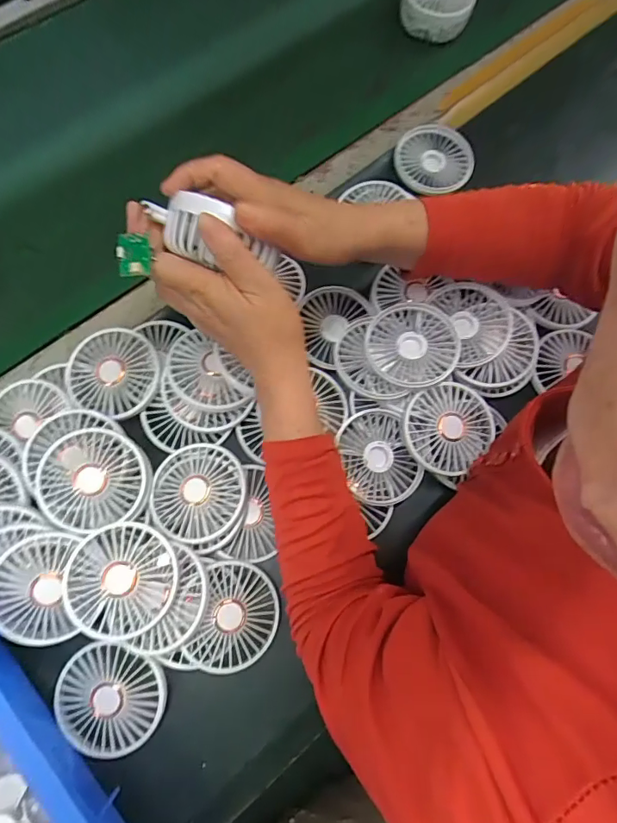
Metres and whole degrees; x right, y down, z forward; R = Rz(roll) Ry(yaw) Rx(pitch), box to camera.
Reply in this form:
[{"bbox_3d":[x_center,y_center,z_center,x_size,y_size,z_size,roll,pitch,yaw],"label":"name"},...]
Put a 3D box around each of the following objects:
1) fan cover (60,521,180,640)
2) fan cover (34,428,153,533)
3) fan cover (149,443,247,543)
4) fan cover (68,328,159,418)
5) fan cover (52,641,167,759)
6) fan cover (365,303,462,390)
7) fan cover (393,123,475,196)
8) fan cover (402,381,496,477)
[{"bbox_3d":[-0.152,0.136,0.389,0.083,0.021,0.088,40,75,10],"label":"fan cover"},{"bbox_3d":[-0.185,0.057,0.408,0.088,0.014,0.083,6,72,0],"label":"fan cover"},{"bbox_3d":[-0.099,0.074,0.436,0.082,0.021,0.085,24,73,6],"label":"fan cover"},{"bbox_3d":[-0.186,-0.038,0.461,0.094,0.025,0.081,18,86,6],"label":"fan cover"},{"bbox_3d":[-0.163,0.235,0.394,0.088,0.015,0.084,-25,83,-4],"label":"fan cover"},{"bbox_3d":[0.101,-0.065,0.466,0.087,0.020,0.087,-42,78,-14],"label":"fan cover"},{"bbox_3d":[0.142,-0.284,0.543,0.088,0.012,0.099,22,72,5],"label":"fan cover"},{"bbox_3d":[0.132,0.013,0.457,0.077,0.024,0.091,39,75,10],"label":"fan cover"}]

